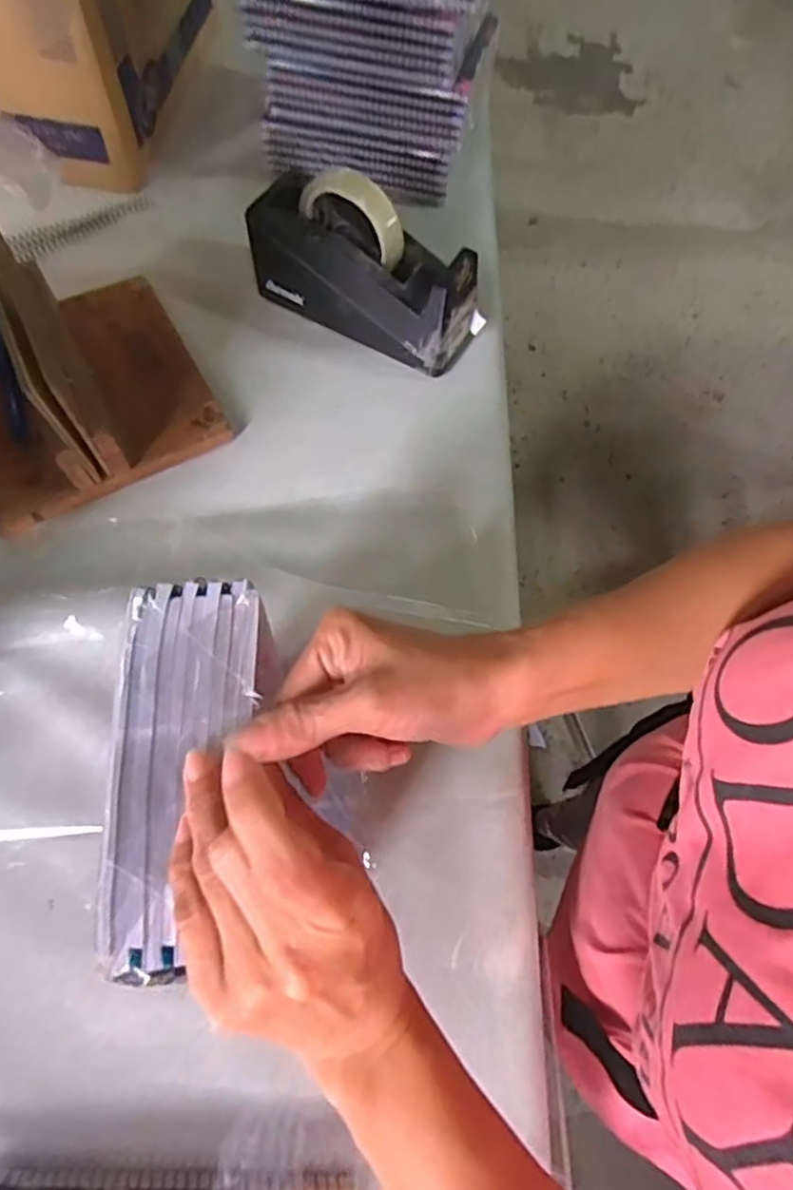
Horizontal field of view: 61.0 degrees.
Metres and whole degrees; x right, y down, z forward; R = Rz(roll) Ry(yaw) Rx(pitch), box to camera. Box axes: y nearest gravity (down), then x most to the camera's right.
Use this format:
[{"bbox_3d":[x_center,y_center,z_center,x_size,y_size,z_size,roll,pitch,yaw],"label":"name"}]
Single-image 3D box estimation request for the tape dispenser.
[{"bbox_3d":[-0.026,-0.286,0.586,0.205,0.121,0.071,27,65,11],"label":"tape dispenser"}]

